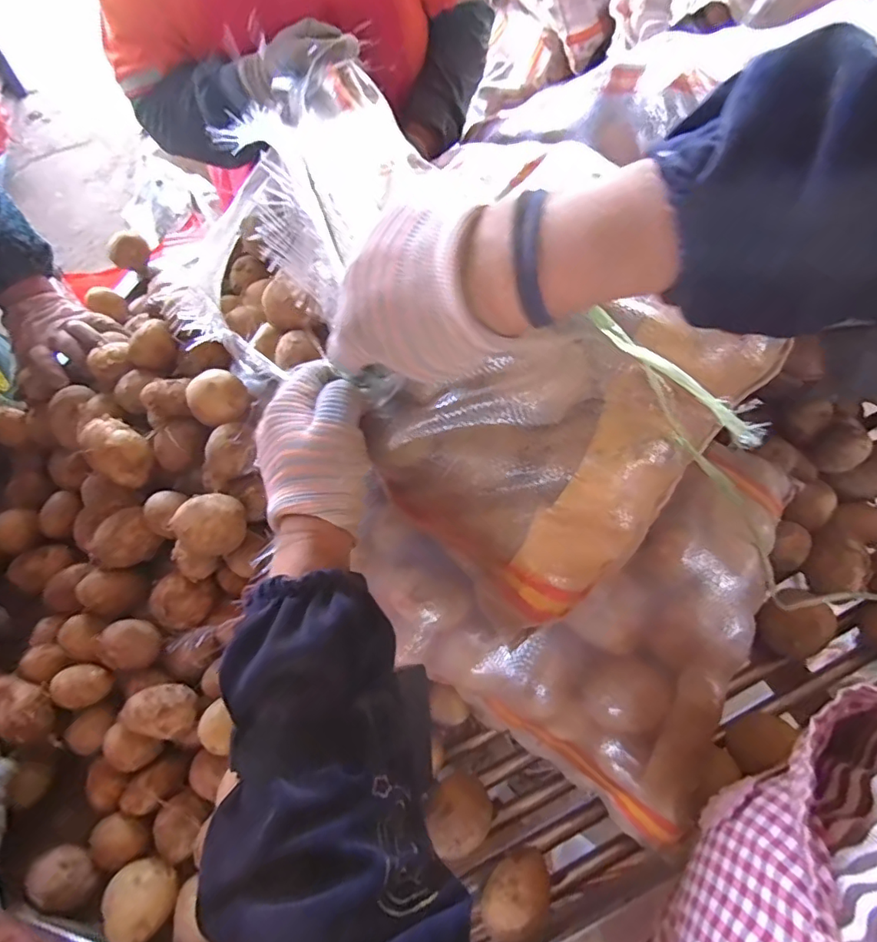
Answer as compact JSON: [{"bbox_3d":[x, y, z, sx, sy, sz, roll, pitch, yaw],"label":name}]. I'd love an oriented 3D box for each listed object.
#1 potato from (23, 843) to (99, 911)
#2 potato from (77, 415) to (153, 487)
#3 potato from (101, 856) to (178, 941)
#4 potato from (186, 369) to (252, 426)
[{"bbox_3d":[-0.350,0.377,0.505,0.053,0.033,0.045,-3,60,-1],"label":"potato"},{"bbox_3d":[-0.348,-0.024,0.585,0.073,0.047,0.054,33,65,18],"label":"potato"},{"bbox_3d":[-0.259,0.373,0.472,0.058,0.038,0.060,0,60,0],"label":"potato"},{"bbox_3d":[-0.223,-0.072,0.551,0.053,0.041,0.053,0,60,0],"label":"potato"}]

